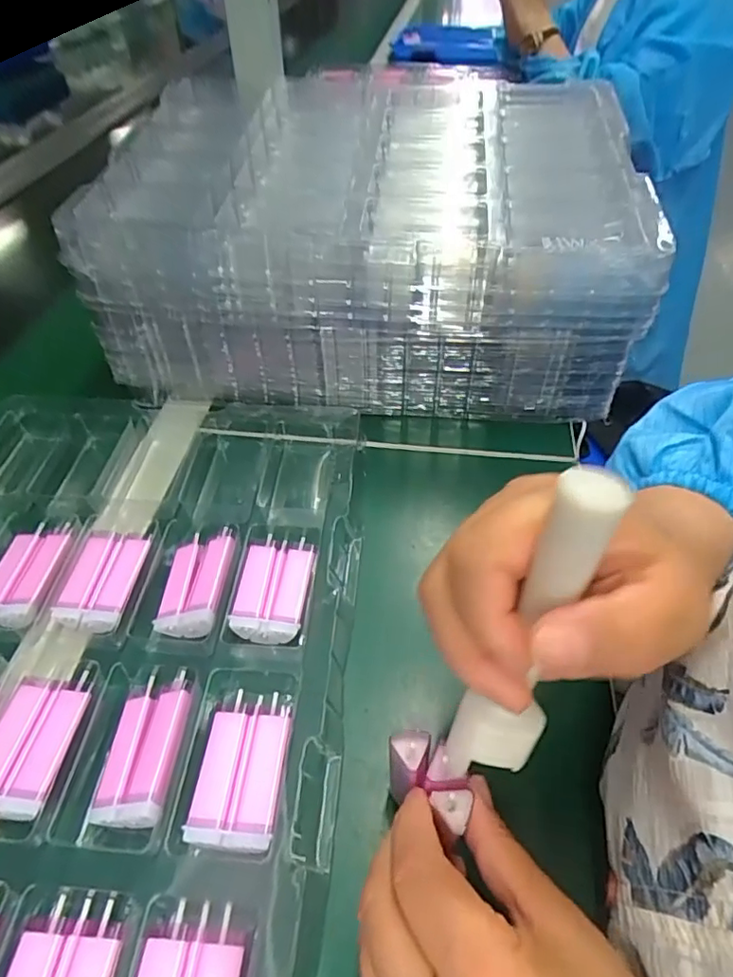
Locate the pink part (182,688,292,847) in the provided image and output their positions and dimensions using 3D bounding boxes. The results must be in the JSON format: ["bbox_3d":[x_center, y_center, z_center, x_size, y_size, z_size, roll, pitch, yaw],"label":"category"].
[{"bbox_3d":[-0.059,0.135,0.277,0.040,0.015,0.066,5,48,4],"label":"pink part"}]

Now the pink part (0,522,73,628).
[{"bbox_3d":[-0.209,0.052,0.356,0.041,0.018,0.071,4,48,4],"label":"pink part"}]

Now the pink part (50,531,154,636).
[{"bbox_3d":[-0.161,0.052,0.349,0.043,0.009,0.065,3,48,3],"label":"pink part"}]

